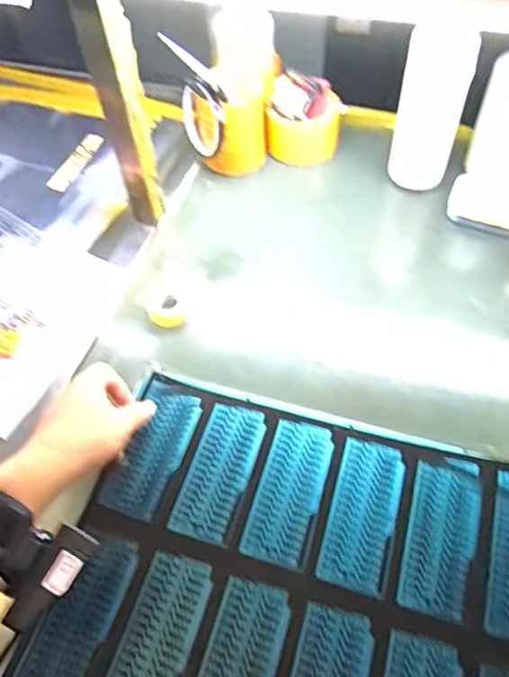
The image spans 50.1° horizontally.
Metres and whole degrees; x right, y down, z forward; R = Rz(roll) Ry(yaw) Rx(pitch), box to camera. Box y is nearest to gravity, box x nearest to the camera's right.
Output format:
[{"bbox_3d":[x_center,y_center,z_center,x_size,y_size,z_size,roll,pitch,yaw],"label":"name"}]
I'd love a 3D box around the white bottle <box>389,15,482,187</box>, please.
[{"bbox_3d":[0.200,-0.252,0.631,0.068,0.202,0.054,7,58,6],"label":"white bottle"}]

